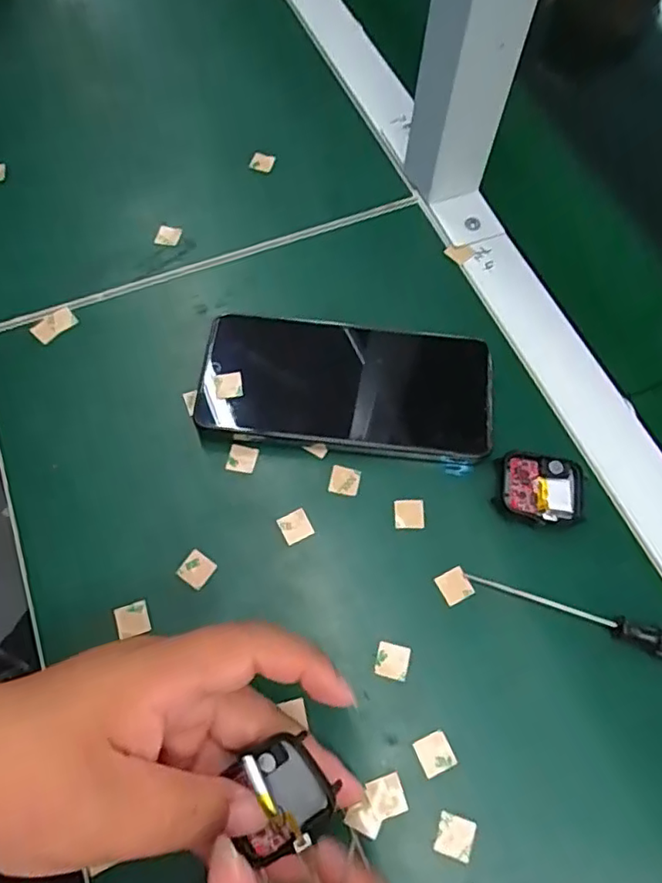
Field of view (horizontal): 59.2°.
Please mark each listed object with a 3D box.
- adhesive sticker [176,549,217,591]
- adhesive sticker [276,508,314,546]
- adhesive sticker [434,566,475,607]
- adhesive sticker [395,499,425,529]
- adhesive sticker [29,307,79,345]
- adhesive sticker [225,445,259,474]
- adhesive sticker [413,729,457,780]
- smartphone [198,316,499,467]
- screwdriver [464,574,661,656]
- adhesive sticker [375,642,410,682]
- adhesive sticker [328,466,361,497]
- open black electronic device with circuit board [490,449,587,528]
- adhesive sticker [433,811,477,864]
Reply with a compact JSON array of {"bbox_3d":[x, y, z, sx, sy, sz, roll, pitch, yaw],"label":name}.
[{"bbox_3d":[-0.068,0.065,0.296,0.016,0.004,0.016,37,77,6],"label":"adhesive sticker"},{"bbox_3d":[-0.019,0.045,0.306,0.016,0.004,0.015,-26,76,-11],"label":"adhesive sticker"},{"bbox_3d":[0.062,0.073,0.294,0.015,0.004,0.016,-25,71,-8],"label":"adhesive sticker"},{"bbox_3d":[0.042,0.039,0.309,0.015,0.004,0.015,-1,72,2],"label":"adhesive sticker"},{"bbox_3d":[-0.169,-0.071,0.356,0.025,0.004,0.015,-39,80,-14],"label":"adhesive sticker"},{"bbox_3d":[-0.049,0.010,0.322,0.016,0.004,0.015,11,78,4],"label":"adhesive sticker"},{"bbox_3d":[0.047,0.141,0.263,0.016,0.004,0.016,-22,68,-12],"label":"adhesive sticker"},{"bbox_3d":[0.009,-0.032,0.334,0.160,0.015,0.076,6,65,1],"label":"smartphone"},{"bbox_3d":[0.131,0.088,0.278,0.131,0.008,0.012,18,66,7],"label":"screwdriver"},{"bbox_3d":[0.029,0.105,0.279,0.015,0.004,0.015,12,69,7],"label":"adhesive sticker"},{"bbox_3d":[0.007,0.021,0.316,0.016,0.004,0.015,10,65,3],"label":"adhesive sticker"},{"bbox_3d":[0.111,0.025,0.309,0.045,0.007,0.038,5,65,1],"label":"open black electronic device with circuit board"},{"bbox_3d":[0.053,0.170,0.250,0.015,0.004,0.015,19,66,7],"label":"adhesive sticker"}]

